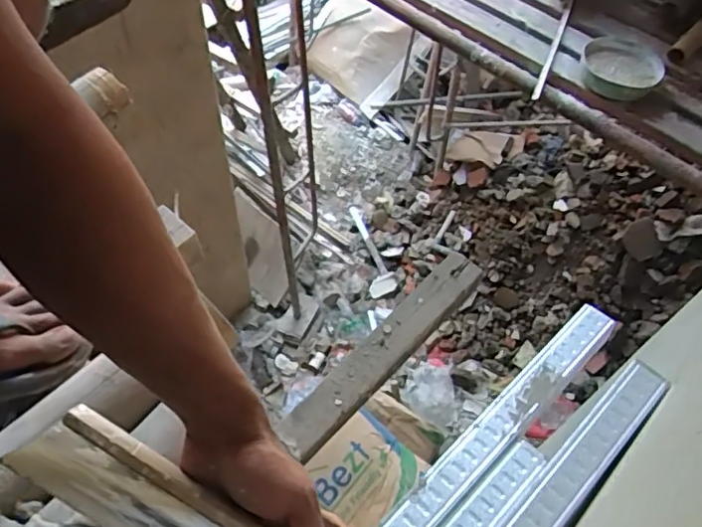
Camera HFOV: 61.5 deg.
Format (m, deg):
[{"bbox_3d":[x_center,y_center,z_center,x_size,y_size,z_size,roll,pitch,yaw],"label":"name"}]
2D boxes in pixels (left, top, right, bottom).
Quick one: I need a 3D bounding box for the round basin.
[{"bbox_3d":[0.609,-0.440,1.338,0.167,0.053,0.177,1,57,-1],"label":"round basin"}]

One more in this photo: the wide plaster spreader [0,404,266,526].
[{"bbox_3d":[-0.094,0.151,0.345,0.195,0.104,0.011,35,86,-3],"label":"wide plaster spreader"}]

